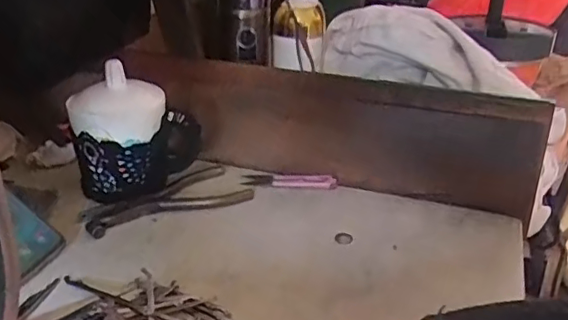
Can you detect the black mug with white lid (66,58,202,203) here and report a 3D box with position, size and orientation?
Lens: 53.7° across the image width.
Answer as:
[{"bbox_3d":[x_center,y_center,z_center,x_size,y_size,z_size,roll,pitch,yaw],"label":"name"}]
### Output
[{"bbox_3d":[-0.148,-0.031,0.571,0.124,0.110,0.097,-5,24,-16],"label":"black mug with white lid"}]

